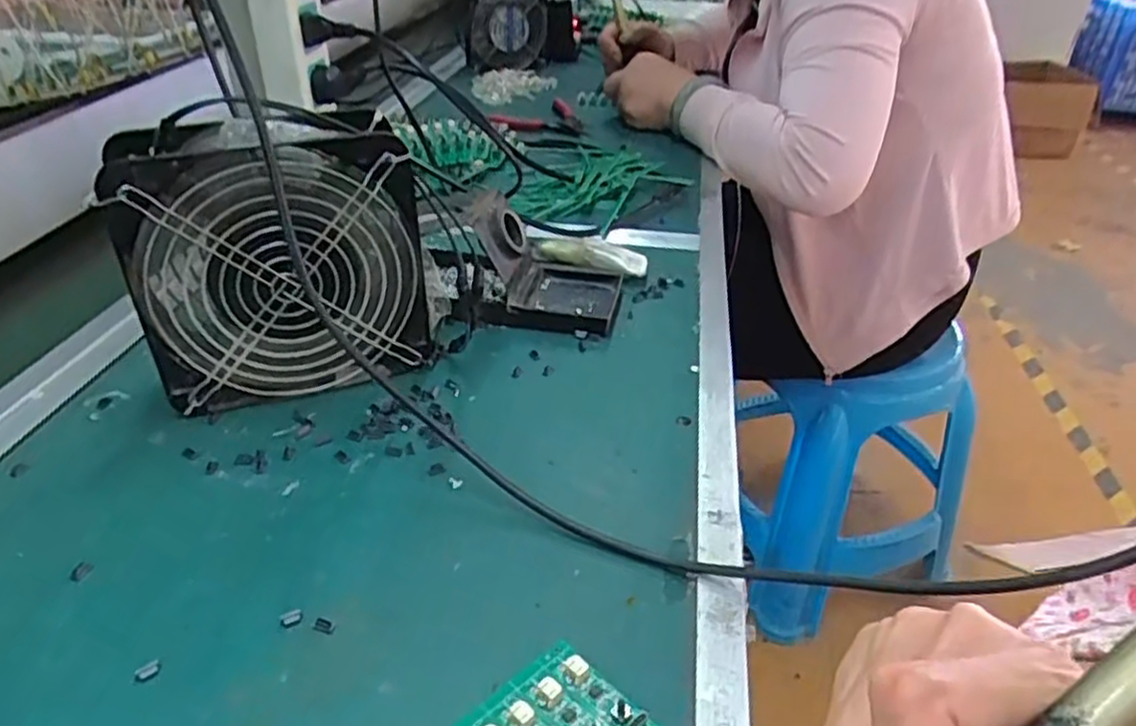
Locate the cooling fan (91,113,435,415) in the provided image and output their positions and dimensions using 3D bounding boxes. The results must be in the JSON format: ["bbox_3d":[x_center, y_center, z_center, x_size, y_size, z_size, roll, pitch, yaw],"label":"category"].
[{"bbox_3d":[-0.160,-0.058,0.430,0.149,0.155,0.058,-11,36,-18],"label":"cooling fan"}]

